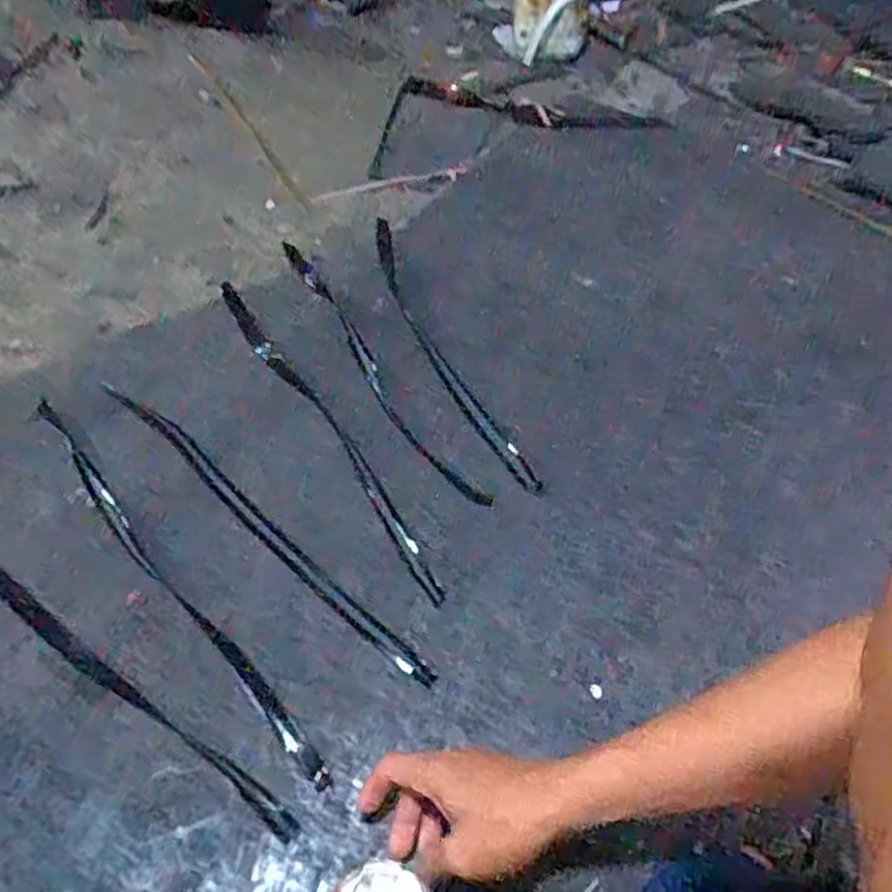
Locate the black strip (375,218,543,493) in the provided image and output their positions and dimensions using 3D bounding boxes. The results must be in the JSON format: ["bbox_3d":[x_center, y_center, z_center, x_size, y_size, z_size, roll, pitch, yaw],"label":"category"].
[{"bbox_3d":[-0.011,-0.124,0.826,0.049,0.014,0.439,-16,54,-18],"label":"black strip"}]

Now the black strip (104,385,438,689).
[{"bbox_3d":[-0.184,0.061,0.670,0.455,0.012,0.029,38,57,23],"label":"black strip"}]

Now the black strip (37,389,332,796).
[{"bbox_3d":[-0.262,0.106,0.652,0.027,0.022,0.497,-33,61,-28],"label":"black strip"}]

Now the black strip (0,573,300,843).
[{"bbox_3d":[-0.311,0.155,0.592,0.487,0.008,0.021,31,54,18],"label":"black strip"}]

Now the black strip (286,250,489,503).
[{"bbox_3d":[-0.093,-0.104,0.801,0.044,0.015,0.451,-24,57,-23],"label":"black strip"}]

